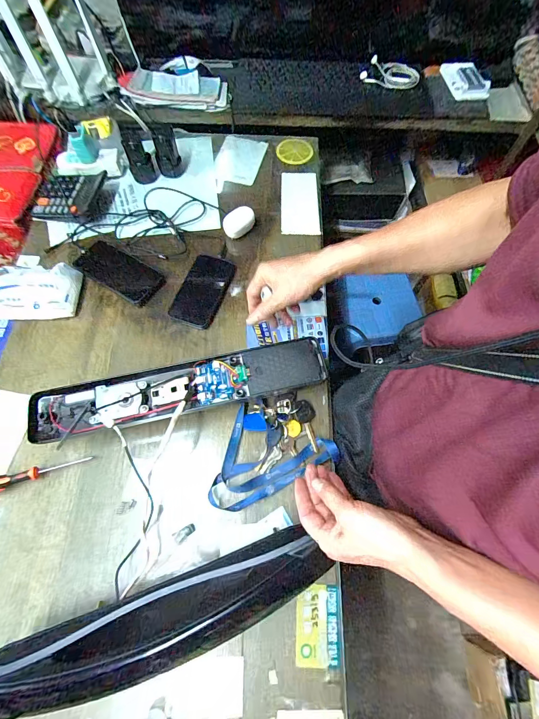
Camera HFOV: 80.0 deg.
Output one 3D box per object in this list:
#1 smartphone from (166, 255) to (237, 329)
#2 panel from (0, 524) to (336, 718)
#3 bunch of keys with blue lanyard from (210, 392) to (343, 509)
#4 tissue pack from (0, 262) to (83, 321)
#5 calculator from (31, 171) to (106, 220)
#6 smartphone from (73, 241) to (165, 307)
[{"bbox_3d":[-0.119,-0.127,0.577,0.076,0.015,0.146,17,69,8],"label":"smartphone"},{"bbox_3d":[-0.118,0.289,0.348,0.374,0.035,0.080,-19,68,-8],"label":"panel"},{"bbox_3d":[-0.009,0.126,0.472,0.183,0.026,0.128,-24,70,-8],"label":"bunch of keys with blue lanyard"},{"bbox_3d":[-0.403,-0.117,0.550,0.145,0.050,0.084,-6,68,-1],"label":"tissue pack"},{"bbox_3d":[-0.408,-0.332,0.650,0.122,0.022,0.114,6,68,3],"label":"calculator"},{"bbox_3d":[-0.280,-0.162,0.594,0.168,0.008,0.074,31,72,13],"label":"smartphone"}]

